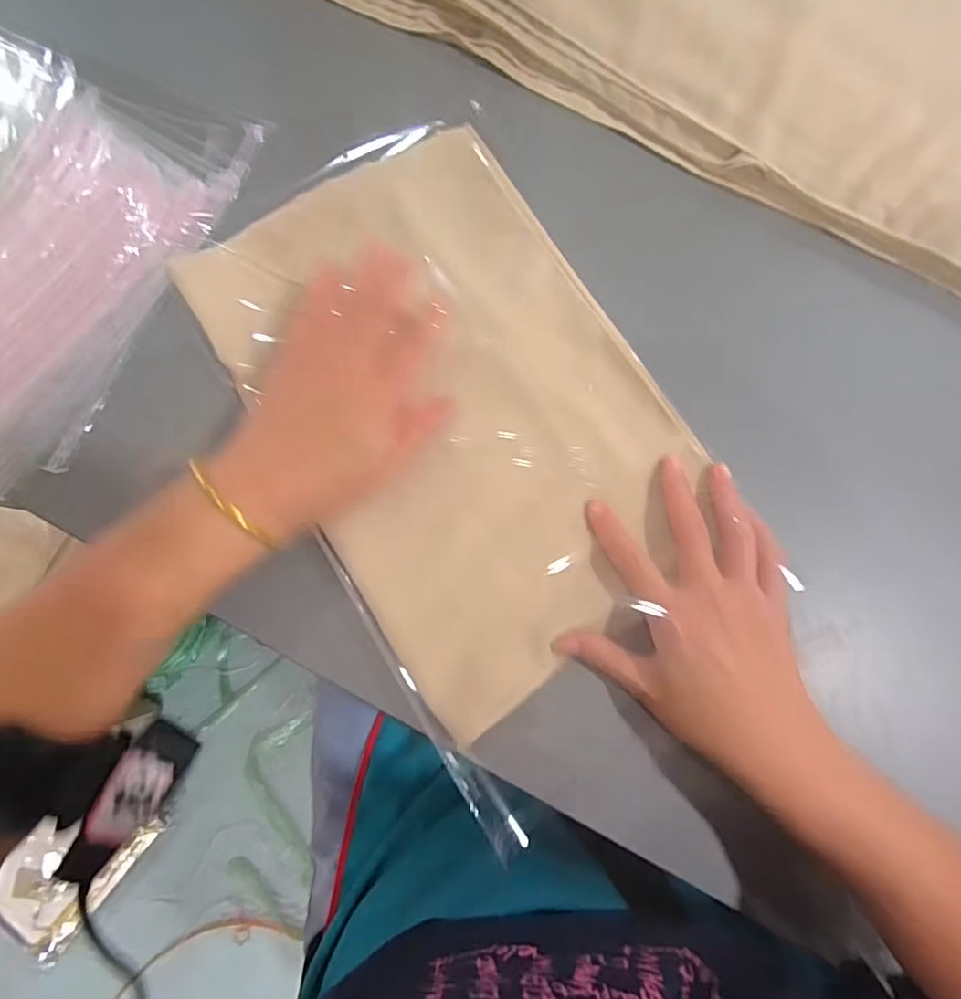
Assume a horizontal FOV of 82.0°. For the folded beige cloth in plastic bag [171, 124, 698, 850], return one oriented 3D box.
[{"bbox_3d":[-0.007,-0.052,0.352,0.232,0.029,0.397,-30,83,-6],"label":"folded beige cloth in plastic bag"}]

